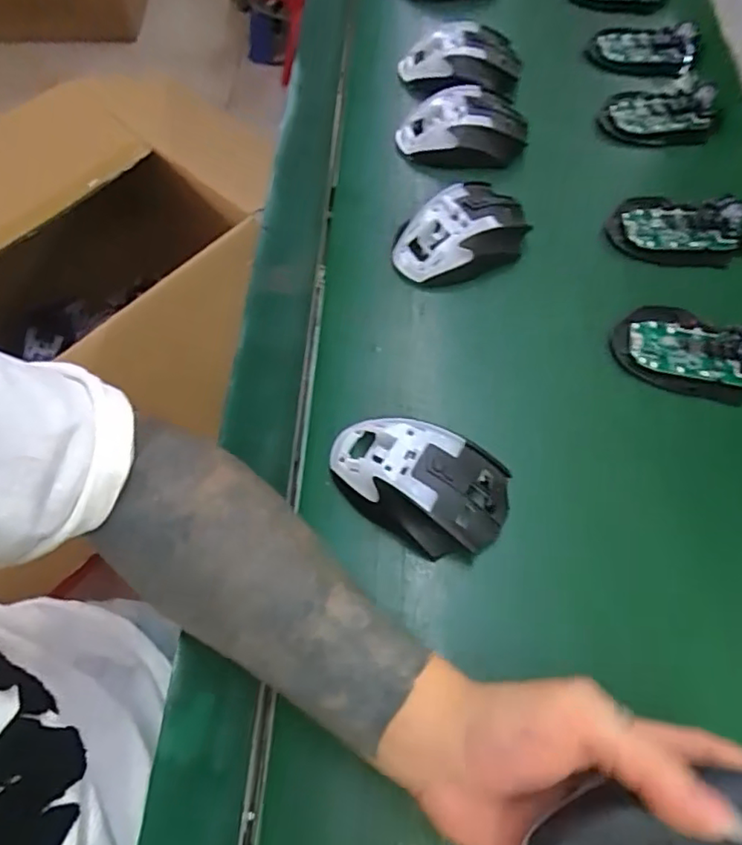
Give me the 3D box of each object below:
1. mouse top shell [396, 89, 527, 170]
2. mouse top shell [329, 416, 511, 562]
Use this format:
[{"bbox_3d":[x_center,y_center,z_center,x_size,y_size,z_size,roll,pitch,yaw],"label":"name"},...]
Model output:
[{"bbox_3d":[0.084,-0.263,0.536,0.114,0.039,0.073,-7,62,-5],"label":"mouse top shell"},{"bbox_3d":[0.028,0.038,0.372,0.113,0.041,0.067,21,64,10],"label":"mouse top shell"}]

